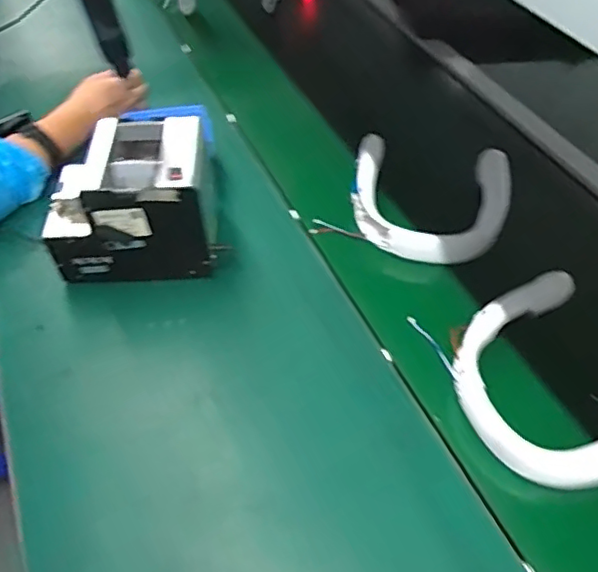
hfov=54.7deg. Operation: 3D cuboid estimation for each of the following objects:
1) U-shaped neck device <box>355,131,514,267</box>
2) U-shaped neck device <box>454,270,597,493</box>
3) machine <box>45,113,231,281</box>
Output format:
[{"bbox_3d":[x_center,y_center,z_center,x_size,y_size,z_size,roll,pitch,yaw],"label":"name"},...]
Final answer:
[{"bbox_3d":[0.174,-0.121,0.771,0.202,0.047,0.200,6,52,6],"label":"U-shaped neck device"},{"bbox_3d":[0.264,0.098,0.589,0.196,0.047,0.209,-22,54,-16],"label":"U-shaped neck device"},{"bbox_3d":[-0.194,-0.100,0.673,0.188,0.139,0.135,-6,51,-4],"label":"machine"}]

